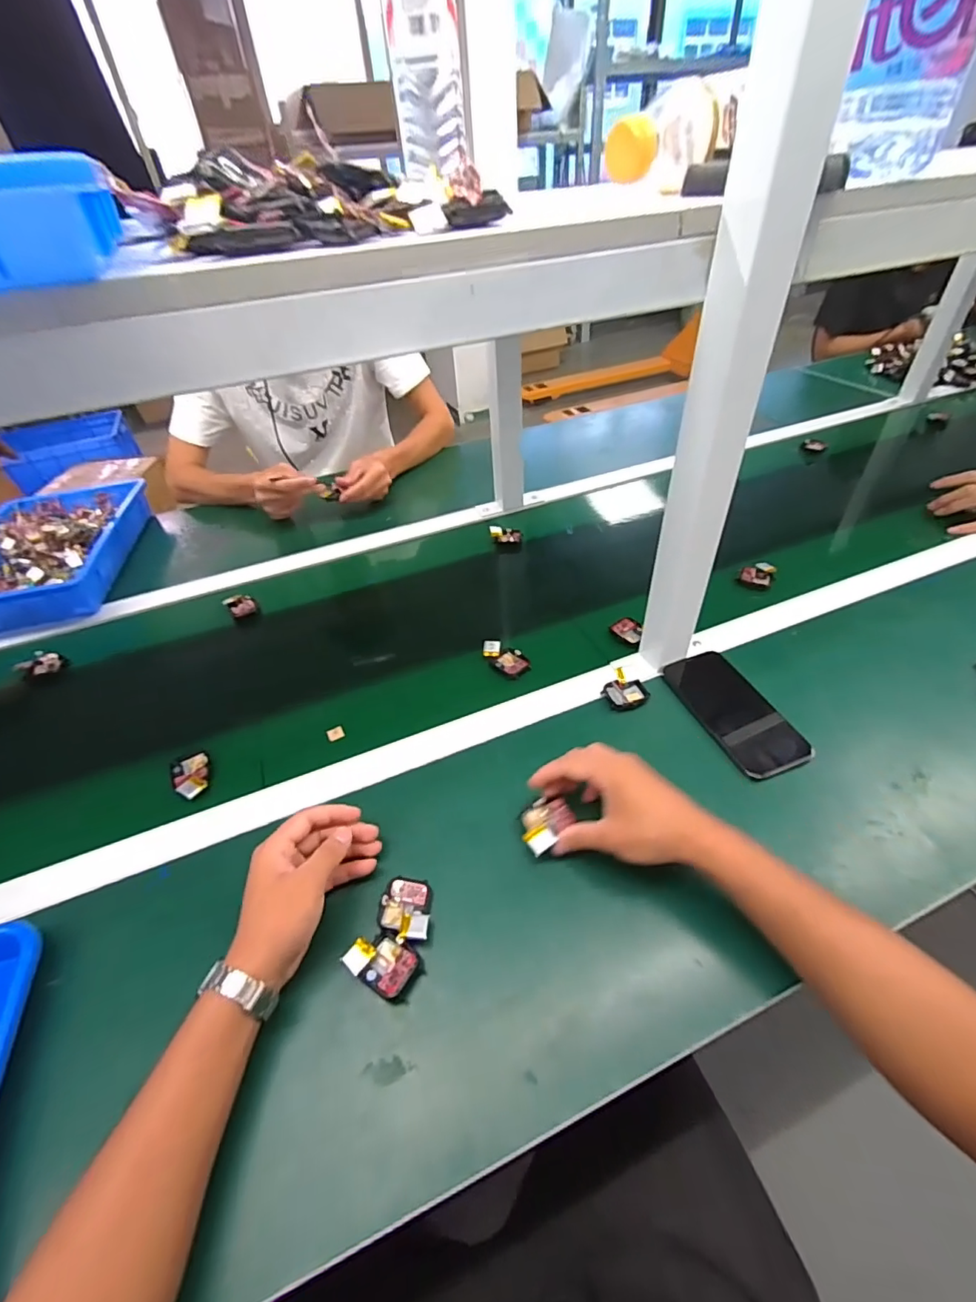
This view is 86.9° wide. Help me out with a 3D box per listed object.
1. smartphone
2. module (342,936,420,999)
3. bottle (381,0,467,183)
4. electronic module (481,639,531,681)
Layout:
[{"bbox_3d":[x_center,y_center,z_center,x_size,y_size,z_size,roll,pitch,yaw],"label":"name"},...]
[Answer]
[{"bbox_3d":[0.261,0.061,0.554,0.078,0.013,0.155,-17,45,-12],"label":"smartphone"},{"bbox_3d":[-0.082,0.240,0.399,0.052,0.010,0.035,16,48,20],"label":"module"},{"bbox_3d":[-0.056,-0.528,0.426,0.062,0.197,0.060,-5,44,0],"label":"bottle"},{"bbox_3d":[0.022,0.010,0.636,0.036,0.020,0.067,-35,52,-28],"label":"electronic module"}]

